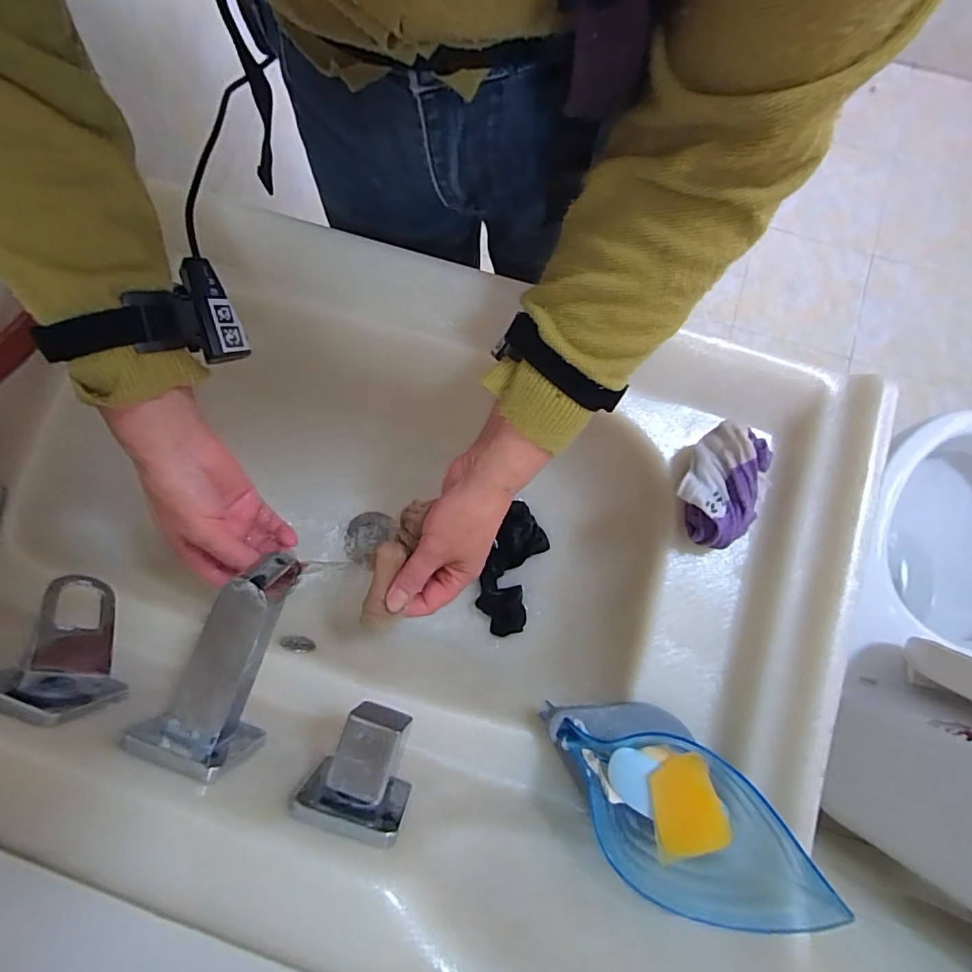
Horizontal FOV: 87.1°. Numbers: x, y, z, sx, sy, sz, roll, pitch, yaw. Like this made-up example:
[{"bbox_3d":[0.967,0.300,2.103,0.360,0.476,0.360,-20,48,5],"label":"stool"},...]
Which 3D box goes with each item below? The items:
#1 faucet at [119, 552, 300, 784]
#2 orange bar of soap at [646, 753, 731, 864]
[{"bbox_3d":[-0.159,0.106,0.324,0.056,0.050,0.128,17,74,5],"label":"faucet"},{"bbox_3d":[0.124,0.200,0.321,0.042,0.009,0.054,-16,64,15],"label":"orange bar of soap"}]

